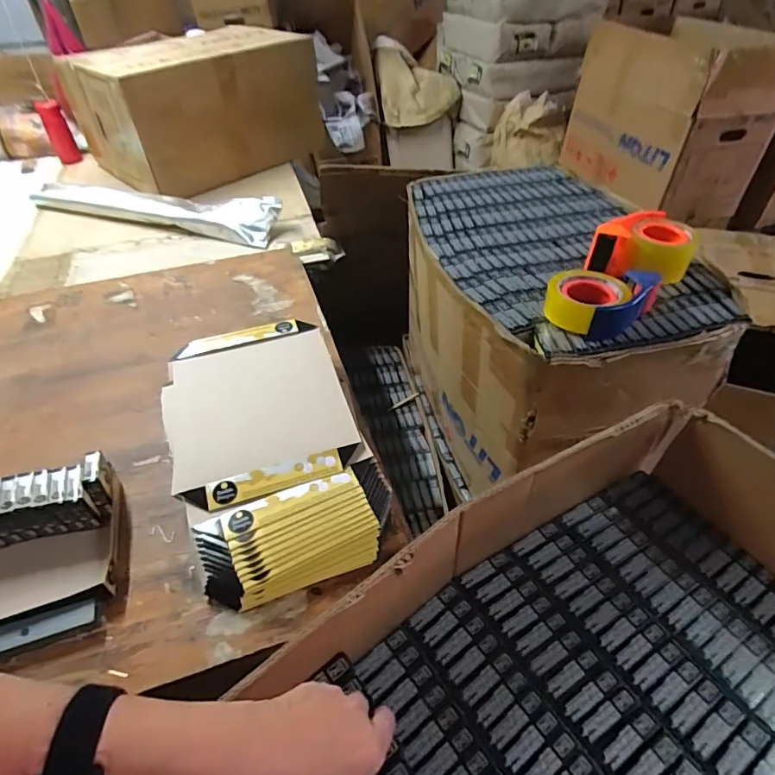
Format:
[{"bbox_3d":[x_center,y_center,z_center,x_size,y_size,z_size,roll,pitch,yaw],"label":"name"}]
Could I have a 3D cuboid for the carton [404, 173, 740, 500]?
[{"bbox_3d":[0.268,-0.097,0.983,0.401,0.457,0.603,-13,47,-11],"label":"carton"}]

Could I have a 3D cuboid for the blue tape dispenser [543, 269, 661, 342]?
[{"bbox_3d":[0.283,-0.124,0.654,0.127,0.049,0.113,-34,54,-28],"label":"blue tape dispenser"}]

